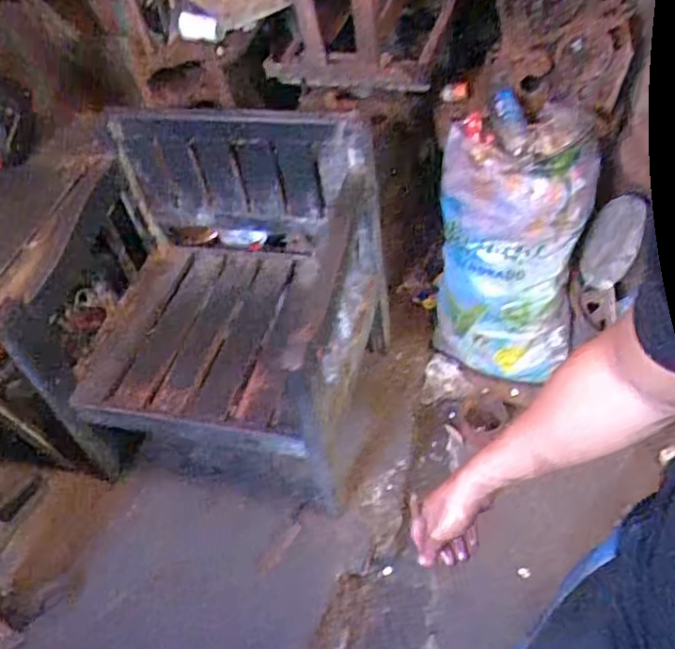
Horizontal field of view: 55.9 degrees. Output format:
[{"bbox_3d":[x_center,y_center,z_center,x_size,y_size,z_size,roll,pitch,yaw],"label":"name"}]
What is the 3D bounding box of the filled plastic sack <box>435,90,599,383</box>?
[{"bbox_3d":[0.431,-0.199,1.581,0.345,0.608,0.339,5,50,15],"label":"filled plastic sack"}]

